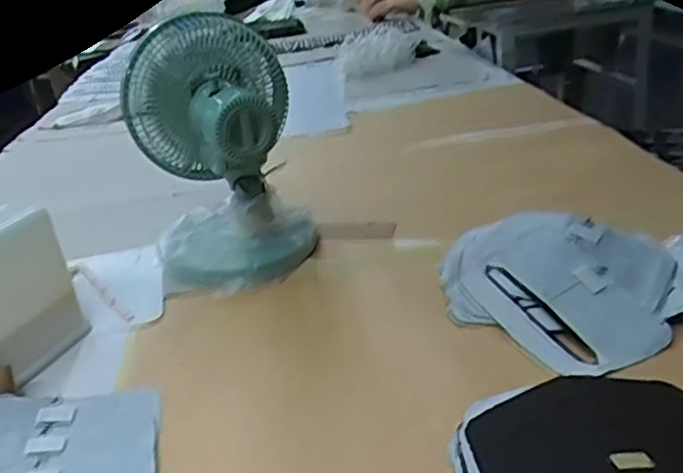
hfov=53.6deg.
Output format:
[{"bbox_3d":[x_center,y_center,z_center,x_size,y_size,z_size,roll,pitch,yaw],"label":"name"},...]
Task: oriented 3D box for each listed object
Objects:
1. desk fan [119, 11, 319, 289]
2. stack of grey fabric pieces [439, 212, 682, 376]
[{"bbox_3d":[-0.150,-0.099,0.850,0.200,0.281,0.192,-12,26,-12],"label":"desk fan"},{"bbox_3d":[0.225,0.042,0.727,0.196,0.079,0.260,-22,29,-28],"label":"stack of grey fabric pieces"}]

